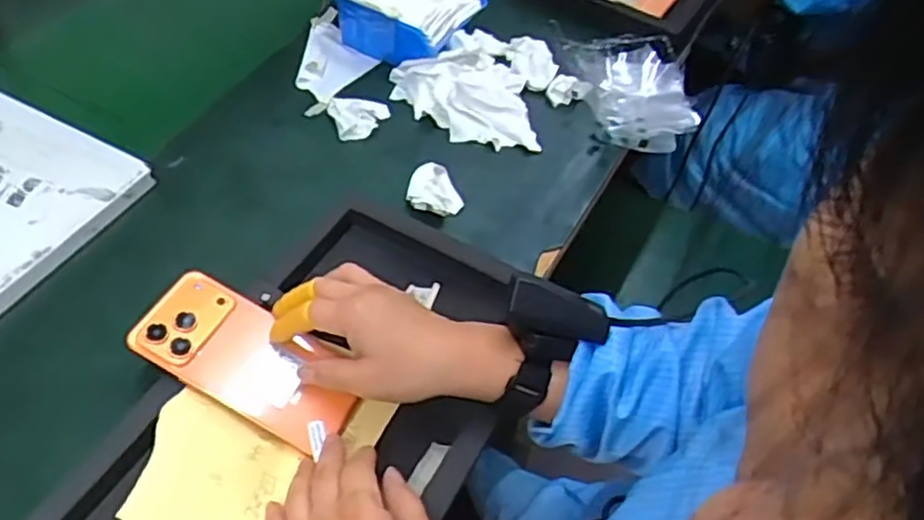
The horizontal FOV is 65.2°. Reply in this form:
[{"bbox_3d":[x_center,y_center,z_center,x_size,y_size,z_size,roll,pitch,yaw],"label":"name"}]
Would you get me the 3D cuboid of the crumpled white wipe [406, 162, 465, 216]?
[{"bbox_3d":[-0.023,-0.066,0.657,0.048,0.017,0.049,6,51,3],"label":"crumpled white wipe"}]

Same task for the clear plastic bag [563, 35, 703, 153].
[{"bbox_3d":[0.180,-0.181,0.754,0.108,0.024,0.155,-10,52,-10],"label":"clear plastic bag"}]

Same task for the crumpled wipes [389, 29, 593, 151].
[{"bbox_3d":[0.035,-0.175,0.752,0.175,0.040,0.155,-23,56,-19],"label":"crumpled wipes"}]

